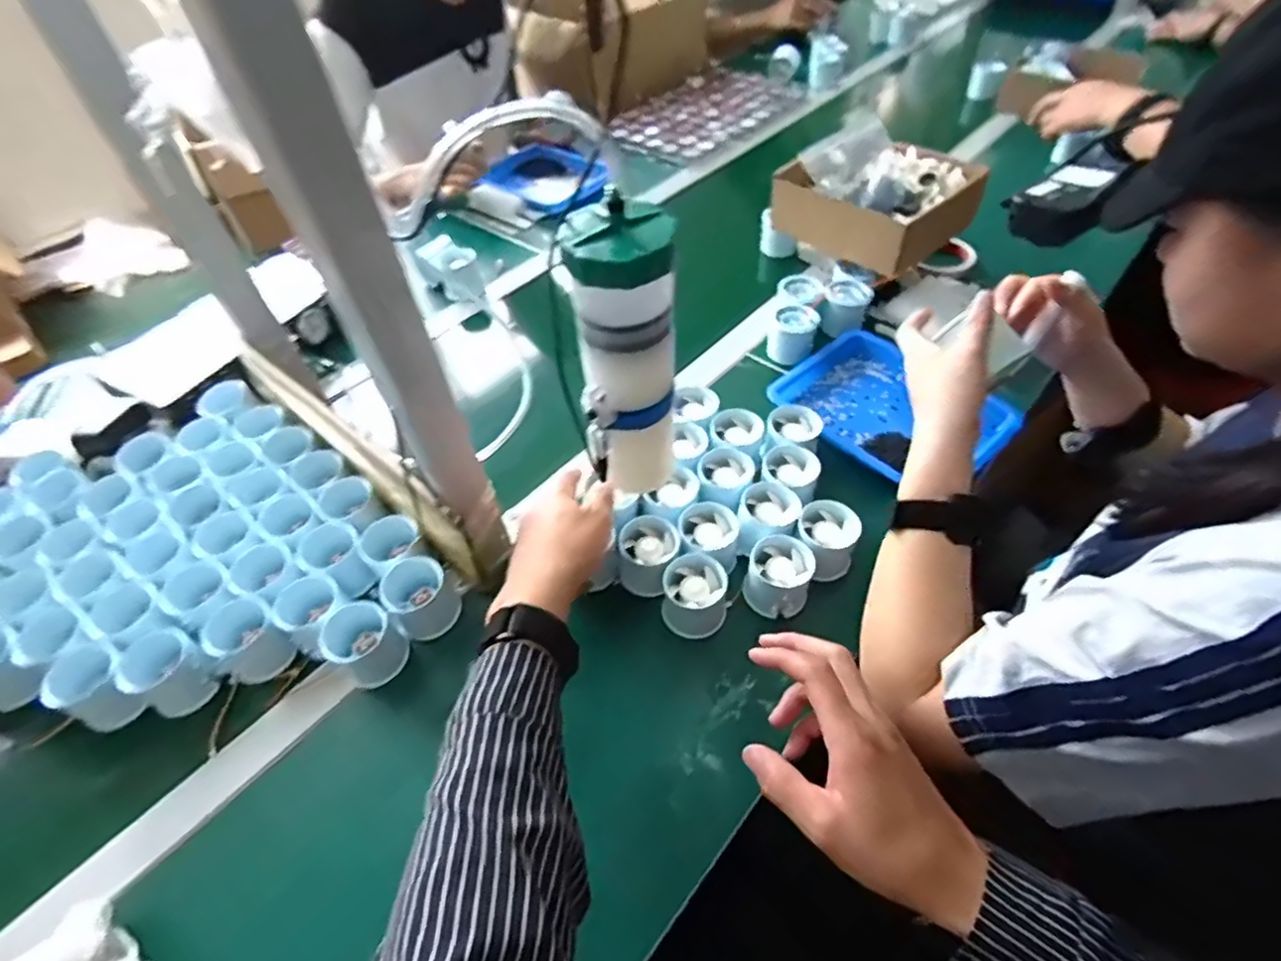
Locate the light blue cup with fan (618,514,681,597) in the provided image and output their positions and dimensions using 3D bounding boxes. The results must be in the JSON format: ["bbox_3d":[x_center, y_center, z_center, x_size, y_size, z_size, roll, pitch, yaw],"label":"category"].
[{"bbox_3d":[0.008,0.066,0.540,0.052,0.045,0.053,-3,50,3],"label":"light blue cup with fan"}]

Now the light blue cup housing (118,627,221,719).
[{"bbox_3d":[-0.387,0.157,0.506,0.056,0.050,0.054,25,57,24],"label":"light blue cup housing"}]

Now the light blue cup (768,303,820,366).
[{"bbox_3d":[0.182,-0.173,0.725,0.048,0.046,0.049,-3,50,3],"label":"light blue cup"}]

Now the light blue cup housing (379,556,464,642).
[{"bbox_3d":[-0.189,0.104,0.534,0.054,0.055,0.057,-36,56,-23],"label":"light blue cup housing"}]

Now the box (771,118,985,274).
[{"bbox_3d":[0.290,-0.359,0.770,0.177,0.077,0.195,-38,56,-23],"label":"box"}]

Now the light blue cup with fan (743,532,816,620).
[{"bbox_3d":[0.118,0.082,0.523,0.051,0.043,0.054,-3,50,3],"label":"light blue cup with fan"}]

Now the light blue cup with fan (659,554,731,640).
[{"bbox_3d":[0.047,0.098,0.518,0.049,0.053,0.051,-3,50,3],"label":"light blue cup with fan"}]

